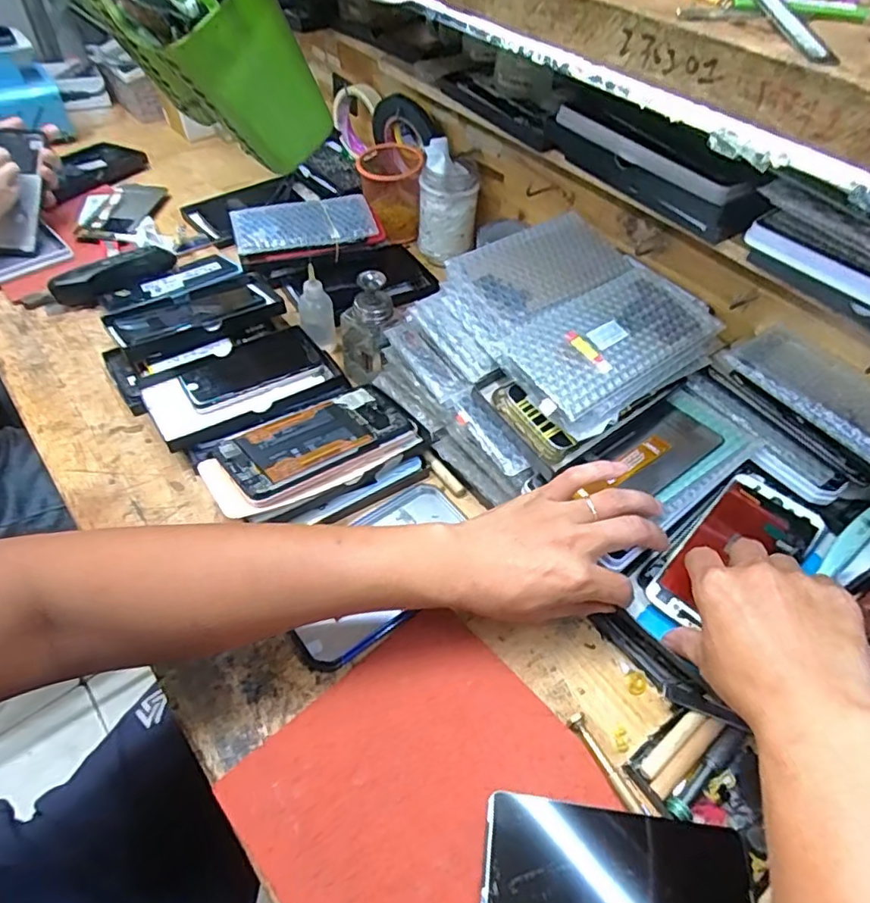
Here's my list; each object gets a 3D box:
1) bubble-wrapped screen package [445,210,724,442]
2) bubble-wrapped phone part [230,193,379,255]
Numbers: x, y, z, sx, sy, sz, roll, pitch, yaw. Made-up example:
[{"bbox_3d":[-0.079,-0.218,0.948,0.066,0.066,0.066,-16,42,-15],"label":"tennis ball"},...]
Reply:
[{"bbox_3d":[0.125,-0.121,0.498,0.185,0.032,0.190,-27,67,-22],"label":"bubble-wrapped screen package"},{"bbox_3d":[-0.168,-0.294,0.738,0.173,0.014,0.084,-14,67,-13],"label":"bubble-wrapped phone part"}]

